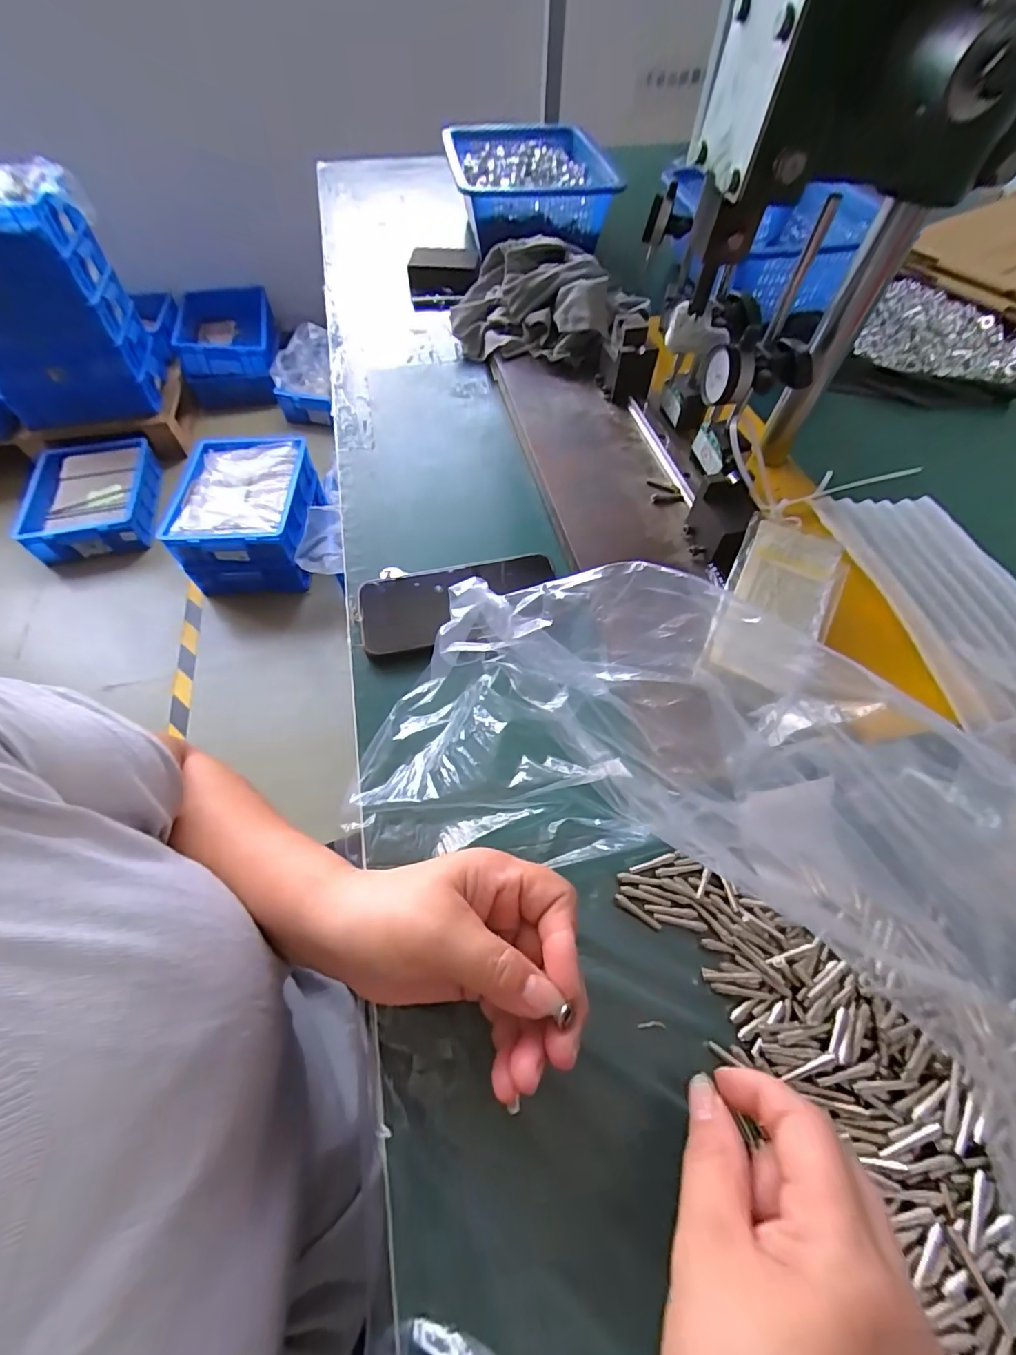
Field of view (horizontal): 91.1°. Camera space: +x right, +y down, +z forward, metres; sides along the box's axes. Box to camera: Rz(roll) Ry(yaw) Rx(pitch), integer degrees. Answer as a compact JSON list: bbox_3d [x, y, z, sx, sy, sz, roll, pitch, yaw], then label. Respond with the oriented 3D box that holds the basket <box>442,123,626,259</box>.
[{"bbox_3d":[0.037,-0.719,0.723,0.223,0.079,0.282,-9,59,-3],"label":"basket"}]

